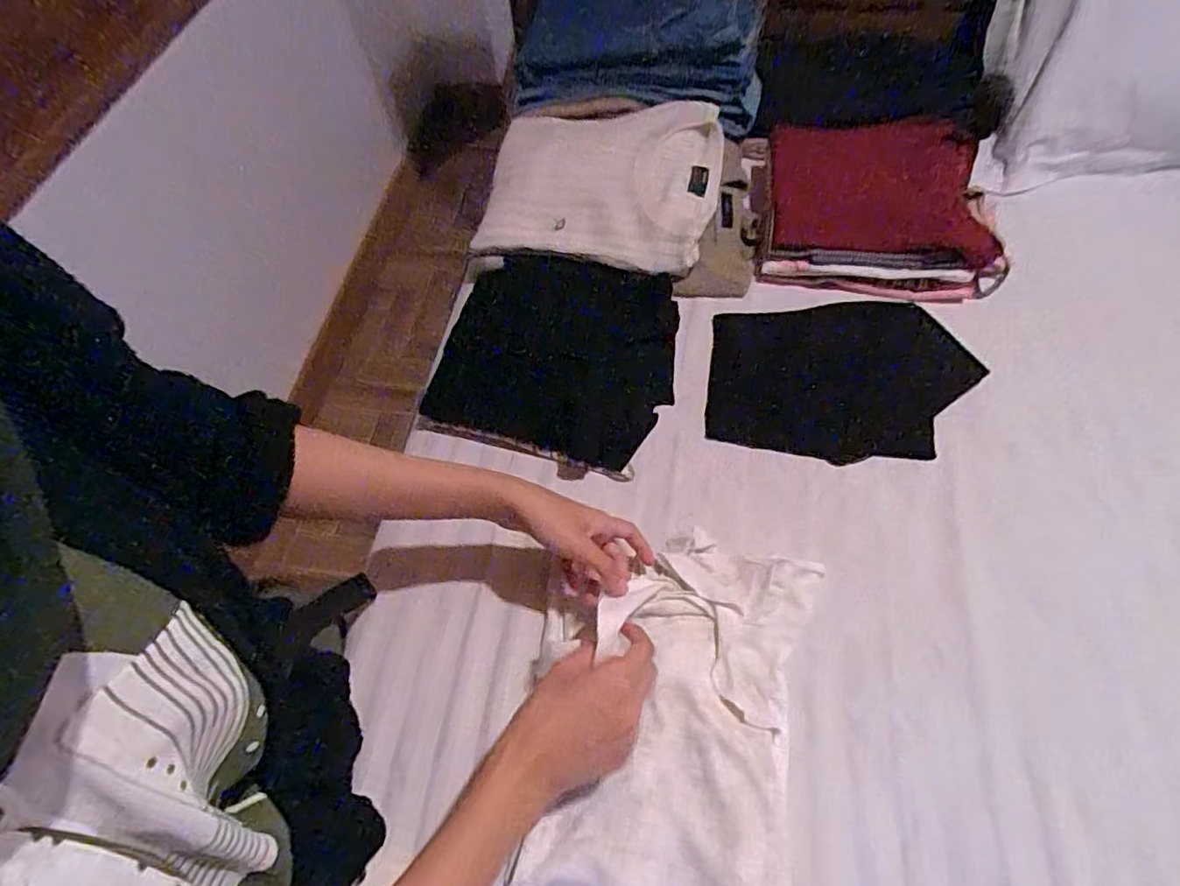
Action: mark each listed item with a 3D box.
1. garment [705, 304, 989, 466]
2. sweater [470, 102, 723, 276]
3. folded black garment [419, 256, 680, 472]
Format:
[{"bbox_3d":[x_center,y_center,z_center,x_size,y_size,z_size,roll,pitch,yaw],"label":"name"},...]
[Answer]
[{"bbox_3d":[0.259,-0.067,0.622,0.262,0.044,0.180,5,60,7],"label":"garment"},{"bbox_3d":[0.018,-0.321,0.745,0.274,0.077,0.242,11,61,10],"label":"sweater"},{"bbox_3d":[-0.033,-0.104,0.661,0.254,0.034,0.237,13,60,11],"label":"folded black garment"}]

